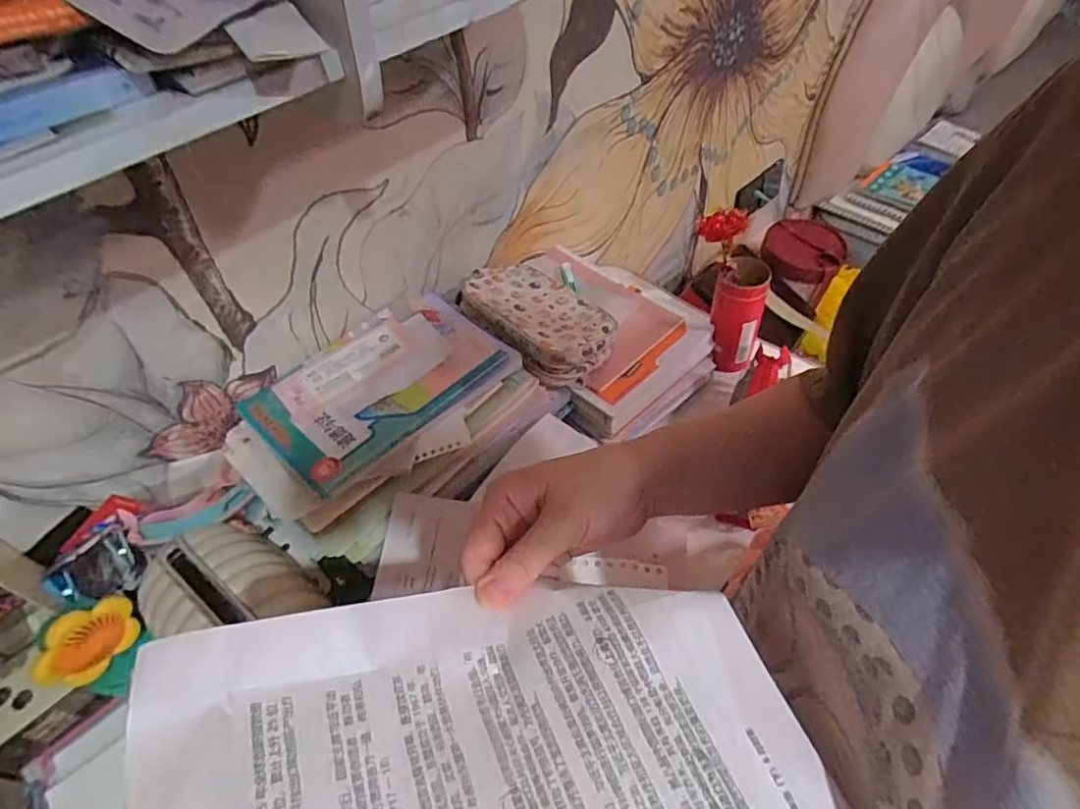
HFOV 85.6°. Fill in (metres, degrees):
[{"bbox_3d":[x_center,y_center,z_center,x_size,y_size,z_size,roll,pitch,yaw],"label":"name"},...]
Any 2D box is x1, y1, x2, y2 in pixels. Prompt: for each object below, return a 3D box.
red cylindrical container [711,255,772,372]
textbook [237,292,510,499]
[{"bbox_3d":[0.261,-0.117,0.778,0.062,0.151,0.048,9,52,14],"label":"red cylindrical container"},{"bbox_3d":[-0.185,-0.032,0.678,0.272,0.017,0.186,-38,56,-25],"label":"textbook"}]

